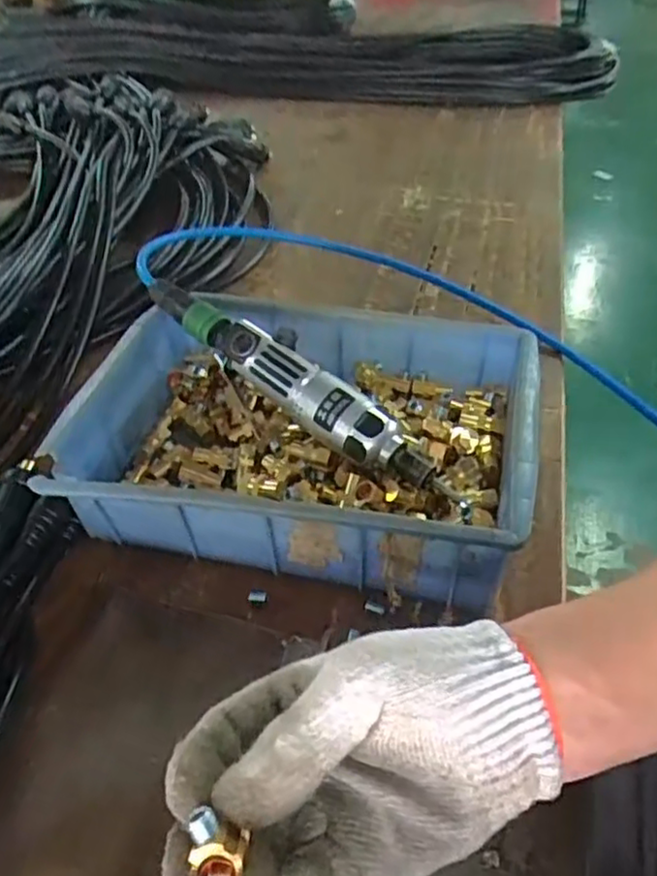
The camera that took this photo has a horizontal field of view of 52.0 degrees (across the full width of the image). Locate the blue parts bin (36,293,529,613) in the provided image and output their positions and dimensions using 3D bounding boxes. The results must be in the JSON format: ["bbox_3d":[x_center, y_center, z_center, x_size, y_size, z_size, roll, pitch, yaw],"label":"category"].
[{"bbox_3d":[-0.018,-0.006,0.465,0.291,0.082,0.201,8,44,8],"label":"blue parts bin"}]

